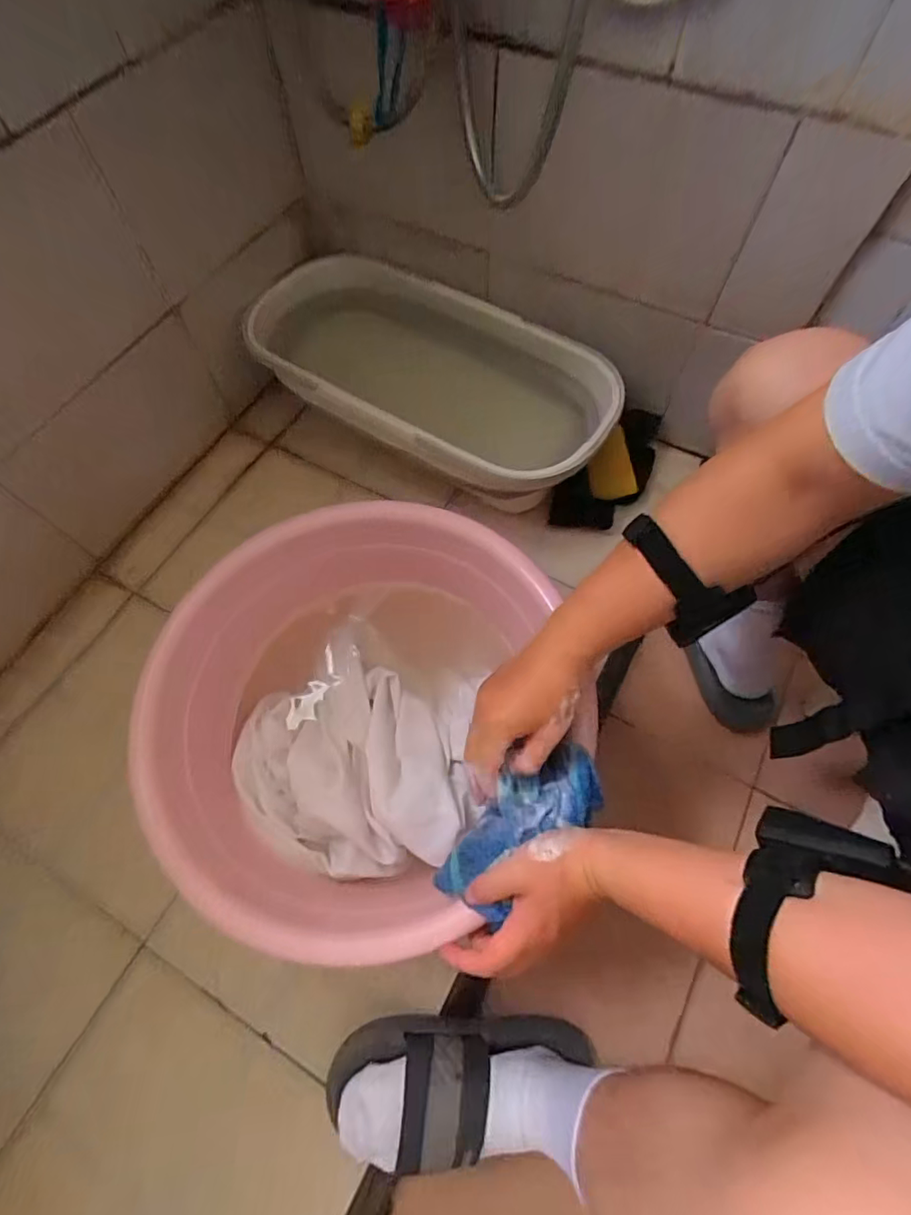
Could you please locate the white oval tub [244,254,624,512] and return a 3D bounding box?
[{"bbox_3d":[-0.048,-0.317,0.776,0.555,0.154,0.271,24,68,12],"label":"white oval tub"}]

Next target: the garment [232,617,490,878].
[{"bbox_3d":[-0.096,0.148,0.559,0.248,0.059,0.237,-1,65,1],"label":"garment"}]

